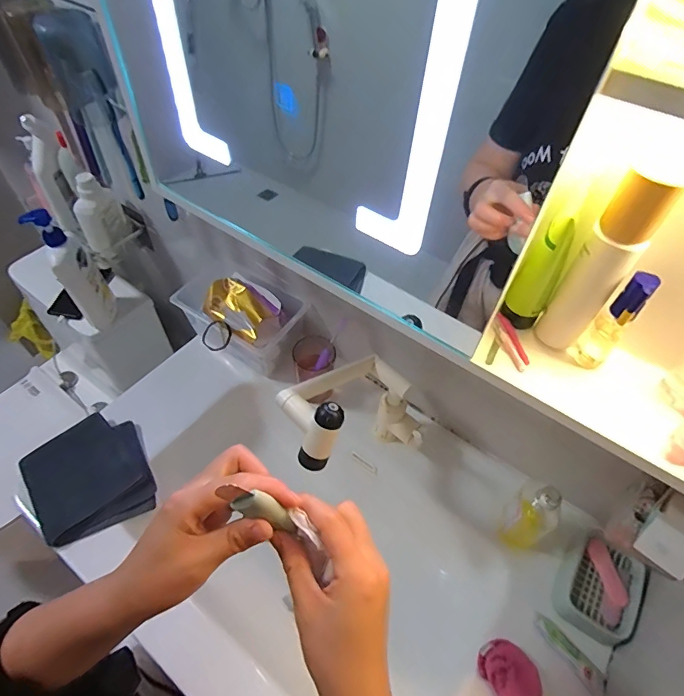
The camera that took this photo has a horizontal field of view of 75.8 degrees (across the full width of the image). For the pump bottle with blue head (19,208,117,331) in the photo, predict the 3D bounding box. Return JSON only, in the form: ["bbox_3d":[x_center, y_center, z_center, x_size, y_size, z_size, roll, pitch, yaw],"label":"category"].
[{"bbox_3d":[-0.532,-0.156,0.884,0.076,0.262,0.077,-27,58,-23],"label":"pump bottle with blue head"}]

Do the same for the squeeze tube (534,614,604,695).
[{"bbox_3d":[0.287,0.383,0.552,0.024,0.012,0.098,-34,61,-26],"label":"squeeze tube"}]

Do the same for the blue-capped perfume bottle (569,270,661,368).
[{"bbox_3d":[0.233,-0.021,0.381,0.024,0.101,0.028,-37,62,-28],"label":"blue-capped perfume bottle"}]

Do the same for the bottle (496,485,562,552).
[{"bbox_3d":[0.256,0.229,0.596,0.053,0.133,0.065,-33,60,-26],"label":"bottle"}]

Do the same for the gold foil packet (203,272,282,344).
[{"bbox_3d":[-0.167,-0.072,0.740,0.121,0.035,0.093,36,58,23],"label":"gold foil packet"}]

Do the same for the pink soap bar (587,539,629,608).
[{"bbox_3d":[0.356,0.299,0.586,0.023,0.016,0.078,-7,52,-9],"label":"pink soap bar"}]

